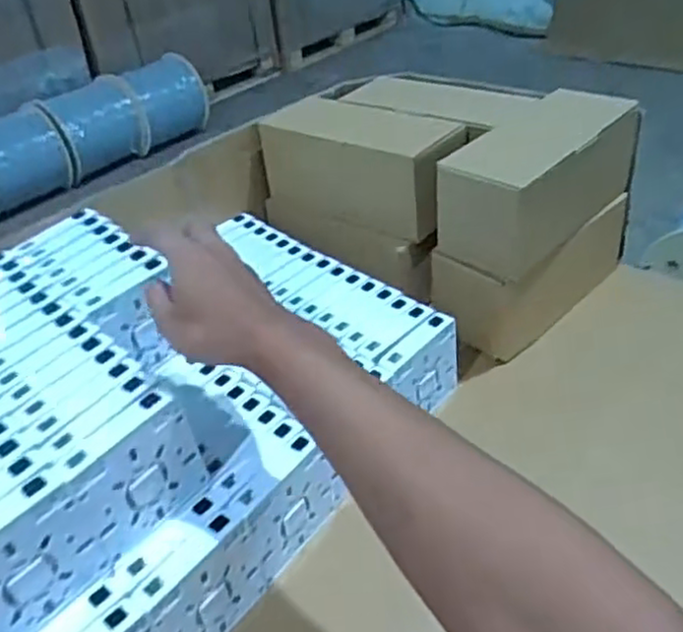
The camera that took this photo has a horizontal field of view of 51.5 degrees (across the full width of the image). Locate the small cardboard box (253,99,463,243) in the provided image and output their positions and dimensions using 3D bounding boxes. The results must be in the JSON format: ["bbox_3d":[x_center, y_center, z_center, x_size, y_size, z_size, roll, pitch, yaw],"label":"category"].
[{"bbox_3d":[0.038,-0.171,0.777,0.257,0.106,0.115,22,43,37],"label":"small cardboard box"}]

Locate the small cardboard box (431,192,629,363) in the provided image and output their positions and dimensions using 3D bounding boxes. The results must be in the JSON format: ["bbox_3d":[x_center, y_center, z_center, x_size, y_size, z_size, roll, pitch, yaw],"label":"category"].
[{"bbox_3d":[0.204,-0.057,0.756,0.222,0.095,0.097,-30,39,-30],"label":"small cardboard box"}]

